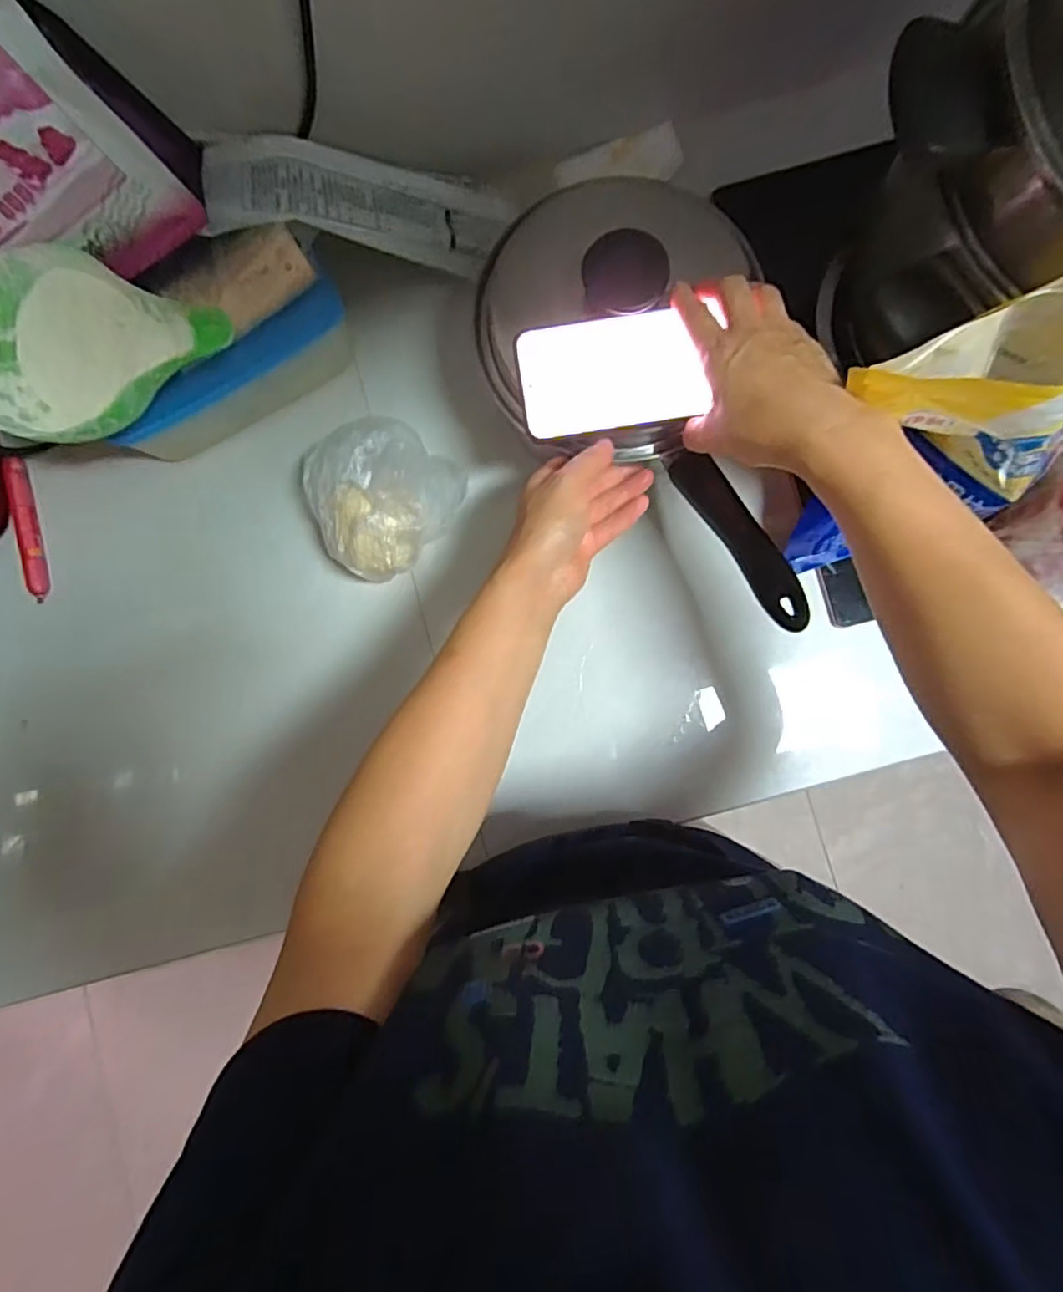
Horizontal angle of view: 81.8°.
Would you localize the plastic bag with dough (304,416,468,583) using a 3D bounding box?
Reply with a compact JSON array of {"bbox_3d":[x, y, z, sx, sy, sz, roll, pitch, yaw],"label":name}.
[{"bbox_3d":[-0.131,-0.125,0.500,0.117,0.071,0.125,37,88,4],"label":"plastic bag with dough"}]

